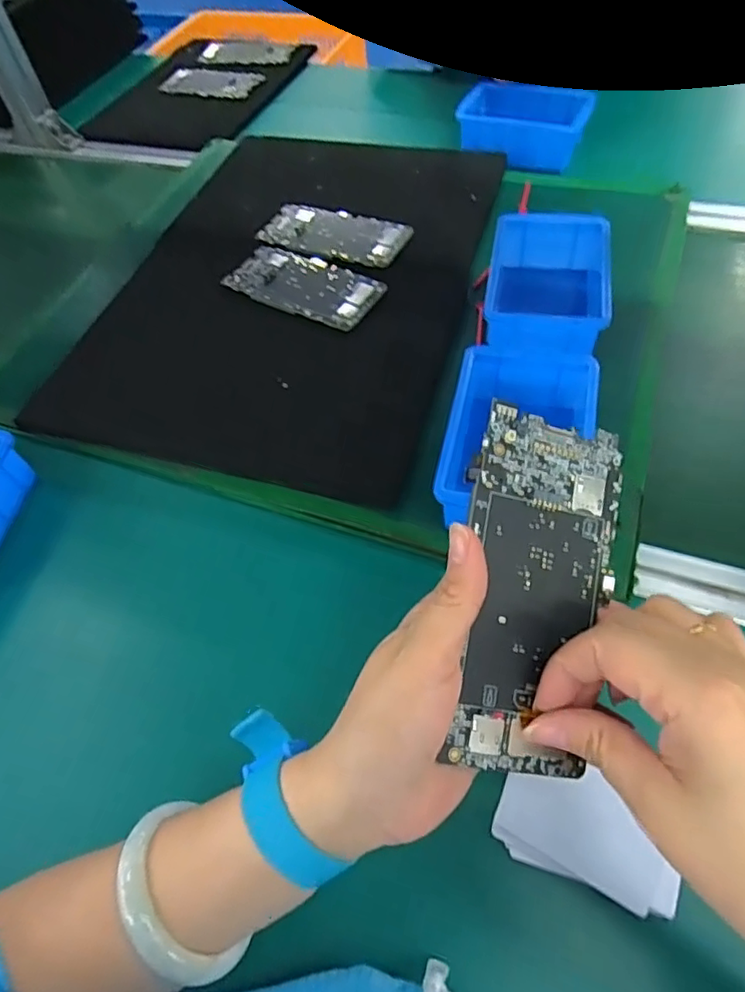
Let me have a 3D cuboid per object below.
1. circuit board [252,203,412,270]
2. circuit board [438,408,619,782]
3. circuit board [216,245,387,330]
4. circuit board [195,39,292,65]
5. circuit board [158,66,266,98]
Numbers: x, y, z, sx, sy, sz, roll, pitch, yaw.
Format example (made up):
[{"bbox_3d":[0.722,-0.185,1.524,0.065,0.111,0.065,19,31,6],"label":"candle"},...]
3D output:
[{"bbox_3d":[-0.041,-0.280,0.609,0.152,0.011,0.076,20,60,17],"label":"circuit board"},{"bbox_3d":[0.074,0.042,0.256,0.072,0.004,0.153,9,81,-15],"label":"circuit board"},{"bbox_3d":[-0.067,-0.208,0.570,0.149,0.008,0.076,25,62,20],"label":"circuit board"},{"bbox_3d":[-0.197,-0.714,0.925,0.151,0.014,0.068,21,61,18],"label":"circuit board"},{"bbox_3d":[-0.253,-0.637,0.885,0.180,0.013,0.075,22,61,18],"label":"circuit board"}]

